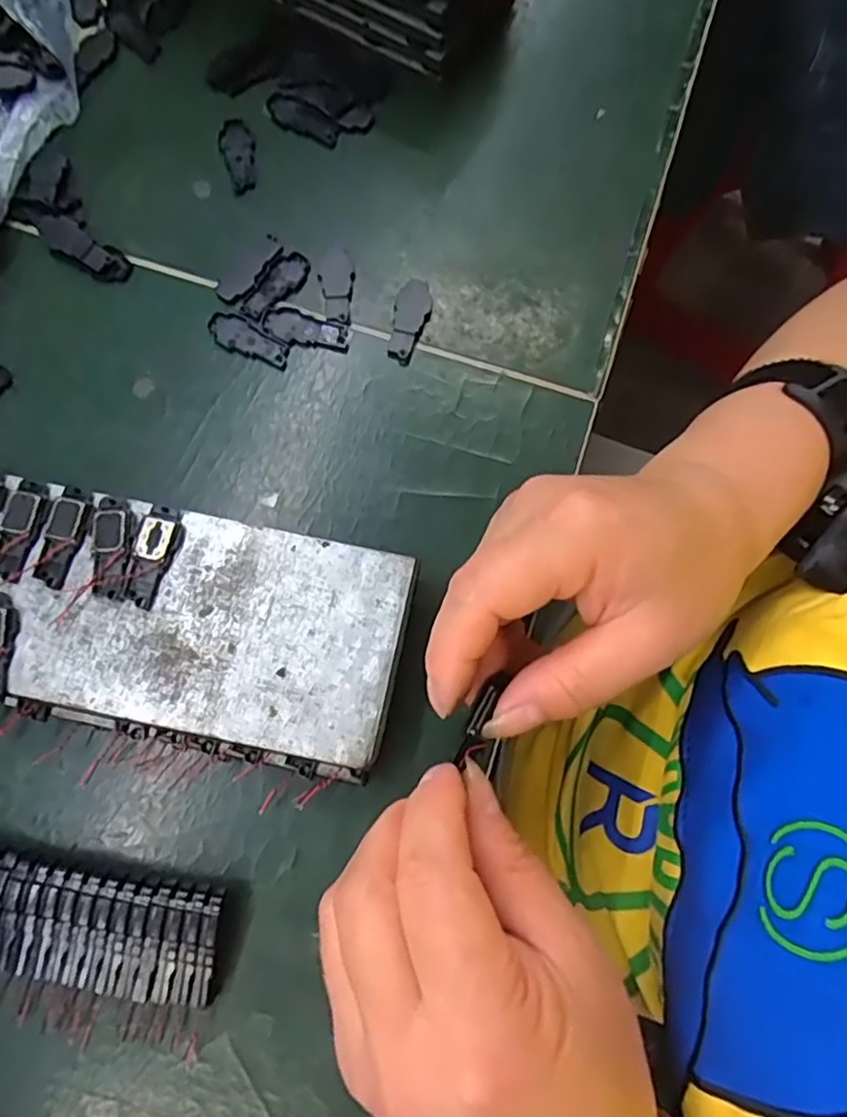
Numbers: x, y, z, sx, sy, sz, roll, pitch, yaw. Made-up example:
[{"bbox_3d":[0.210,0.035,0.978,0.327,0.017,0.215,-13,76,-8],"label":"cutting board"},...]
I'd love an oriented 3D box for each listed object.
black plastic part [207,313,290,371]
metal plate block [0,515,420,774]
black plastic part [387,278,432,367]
[{"bbox_3d":[-0.079,-0.100,0.292,0.040,0.004,0.016,24,78,6],"label":"black plastic part"},{"bbox_3d":[-0.104,0.023,0.251,0.191,0.029,0.079,11,78,3],"label":"metal plate block"},{"bbox_3d":[-0.006,-0.109,0.295,0.016,0.004,0.041,11,78,3],"label":"black plastic part"}]

